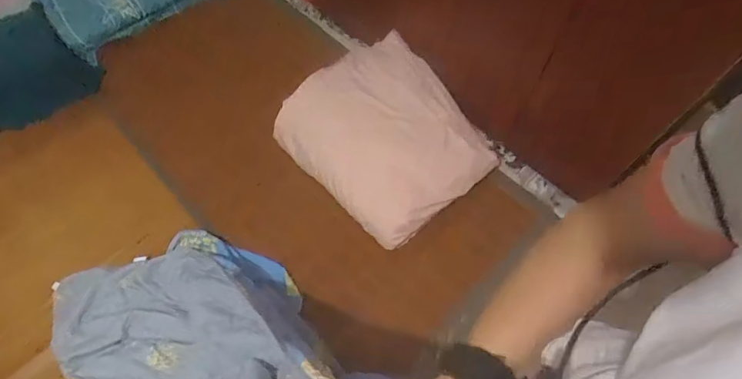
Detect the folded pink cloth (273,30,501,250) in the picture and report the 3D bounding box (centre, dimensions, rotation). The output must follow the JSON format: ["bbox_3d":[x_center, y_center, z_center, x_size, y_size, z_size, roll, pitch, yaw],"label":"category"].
[{"bbox_3d":[0.036,-0.154,1.329,0.426,0.203,0.532,-41,70,-19],"label":"folded pink cloth"}]

